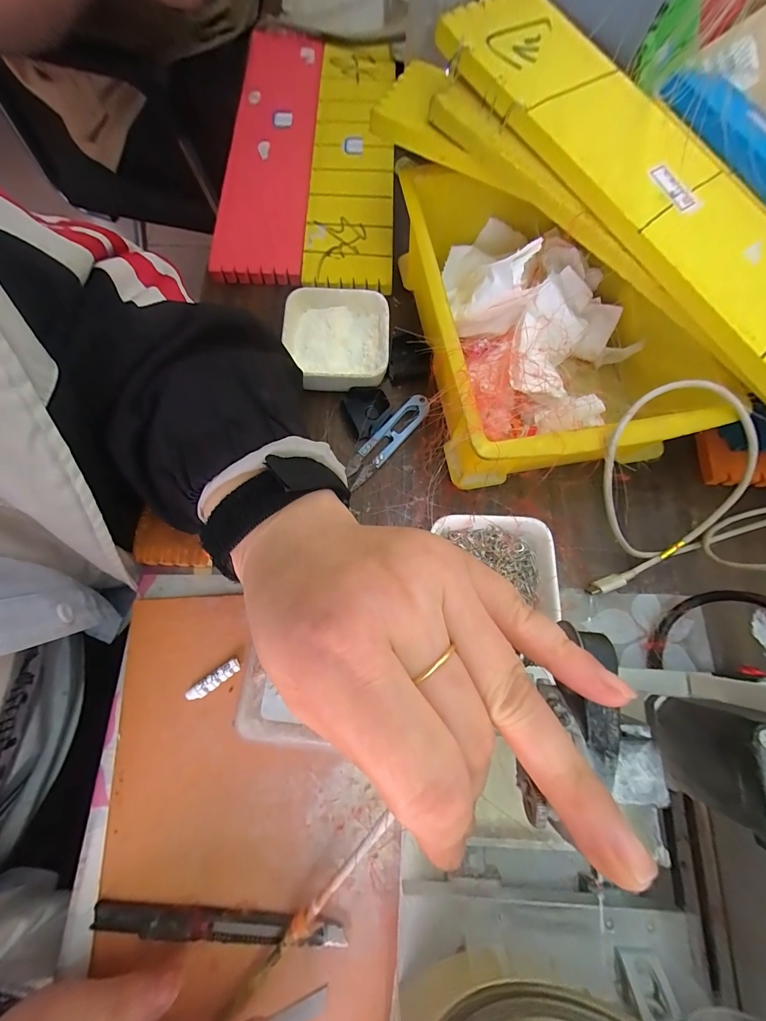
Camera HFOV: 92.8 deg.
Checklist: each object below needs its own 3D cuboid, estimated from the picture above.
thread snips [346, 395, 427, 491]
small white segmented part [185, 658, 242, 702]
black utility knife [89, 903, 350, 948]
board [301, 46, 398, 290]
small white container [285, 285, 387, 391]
[{"bbox_3d":[0.003,-0.056,0.286,0.020,0.006,0.093,41,77,9],"label":"thread snips"},{"bbox_3d":[-0.109,0.110,0.235,0.036,0.005,0.009,-36,78,-11],"label":"small white segmented part"},{"bbox_3d":[-0.090,0.229,0.200,0.136,0.011,0.012,5,74,0],"label":"black utility knife"},{"bbox_3d":[-0.030,-0.355,0.363,0.080,0.010,0.328,1,74,0],"label":"board"},{"bbox_3d":[-0.037,-0.137,0.295,0.080,0.023,0.084,0,74,-2],"label":"small white container"}]

